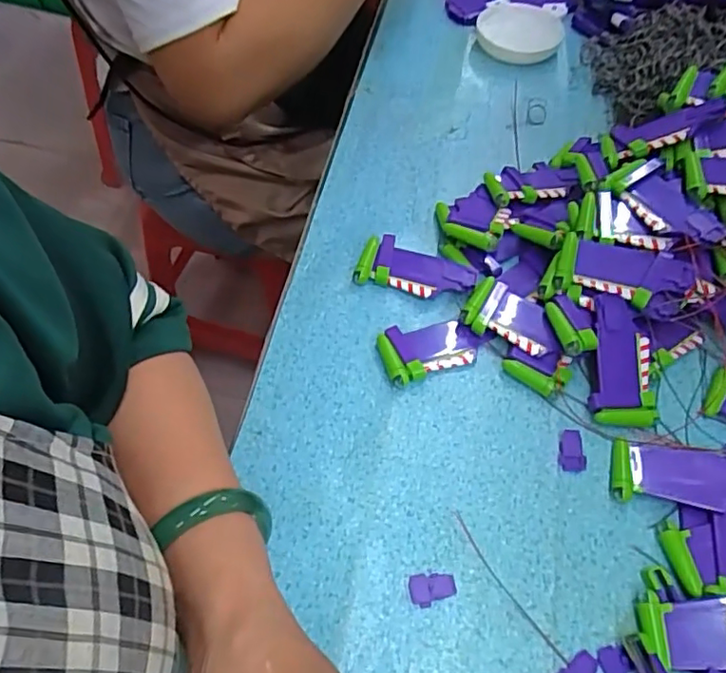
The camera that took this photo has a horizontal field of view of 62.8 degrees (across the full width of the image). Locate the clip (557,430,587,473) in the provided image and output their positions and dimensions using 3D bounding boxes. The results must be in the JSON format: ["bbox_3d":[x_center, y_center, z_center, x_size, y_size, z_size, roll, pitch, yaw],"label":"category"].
[{"bbox_3d":[0.137,0.075,0.390,0.017,0.004,0.028,4,57,1],"label":"clip"}]

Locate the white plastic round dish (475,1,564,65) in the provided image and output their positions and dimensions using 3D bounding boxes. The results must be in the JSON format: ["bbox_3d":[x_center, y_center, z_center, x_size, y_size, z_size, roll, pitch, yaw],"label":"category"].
[{"bbox_3d":[0.167,-0.324,0.631,0.087,0.015,0.084,18,59,10],"label":"white plastic round dish"}]

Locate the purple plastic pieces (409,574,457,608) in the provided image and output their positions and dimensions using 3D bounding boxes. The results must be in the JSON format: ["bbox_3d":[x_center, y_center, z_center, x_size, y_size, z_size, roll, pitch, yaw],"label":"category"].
[{"bbox_3d":[0.040,0.147,0.344,0.027,0.004,0.018,-1,57,-2],"label":"purple plastic pieces"}]

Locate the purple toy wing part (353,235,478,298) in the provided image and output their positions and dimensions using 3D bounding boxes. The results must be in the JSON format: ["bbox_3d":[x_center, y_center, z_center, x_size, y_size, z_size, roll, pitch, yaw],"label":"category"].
[{"bbox_3d":[0.042,-0.052,0.463,0.089,0.013,0.045,12,58,6],"label":"purple toy wing part"}]

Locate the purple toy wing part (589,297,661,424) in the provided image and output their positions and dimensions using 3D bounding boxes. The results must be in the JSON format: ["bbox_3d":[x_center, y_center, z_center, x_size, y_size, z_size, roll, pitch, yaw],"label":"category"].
[{"bbox_3d":[0.176,0.015,0.407,0.044,0.008,0.089,0,79,-2],"label":"purple toy wing part"}]

